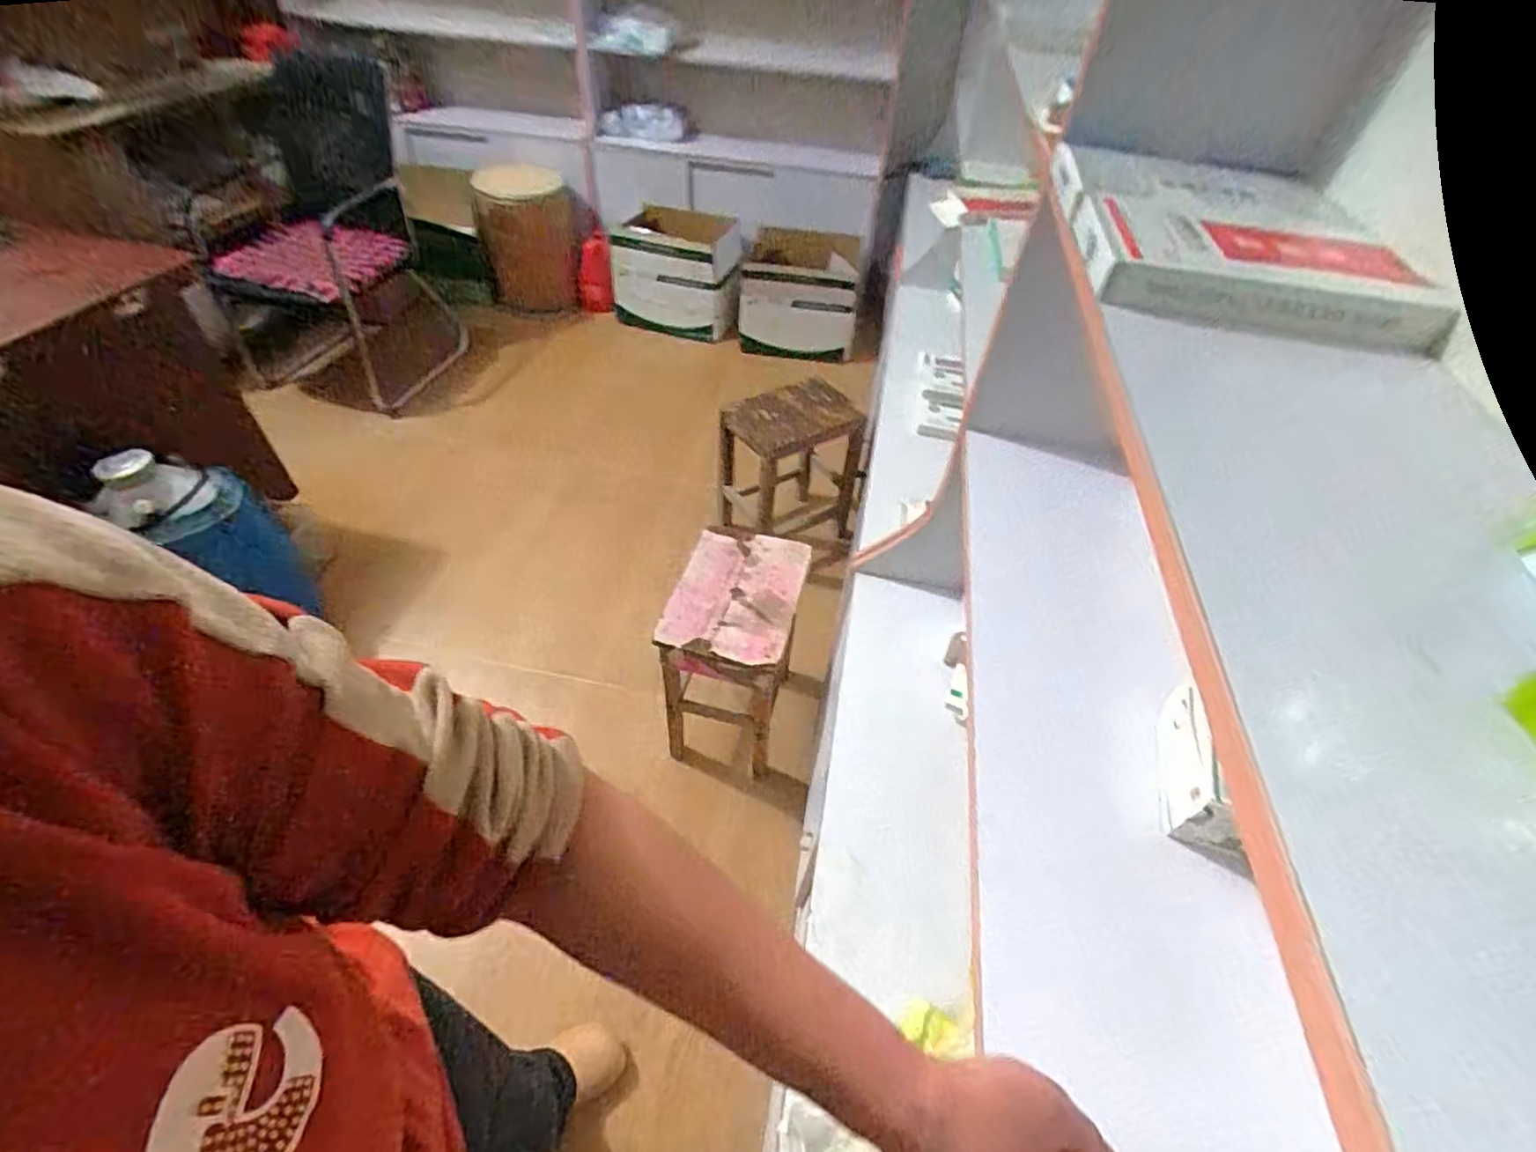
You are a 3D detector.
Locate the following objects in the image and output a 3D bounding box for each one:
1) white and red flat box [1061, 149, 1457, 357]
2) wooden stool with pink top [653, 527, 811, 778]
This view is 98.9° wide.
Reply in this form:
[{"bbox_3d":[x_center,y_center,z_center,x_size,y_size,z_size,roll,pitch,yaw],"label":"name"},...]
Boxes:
[{"bbox_3d":[0.364,-0.281,0.533,0.232,0.042,0.285,7,48,2],"label":"white and red flat box"},{"bbox_3d":[-0.069,0.163,1.422,0.255,0.365,0.376,12,48,6],"label":"wooden stool with pink top"}]

